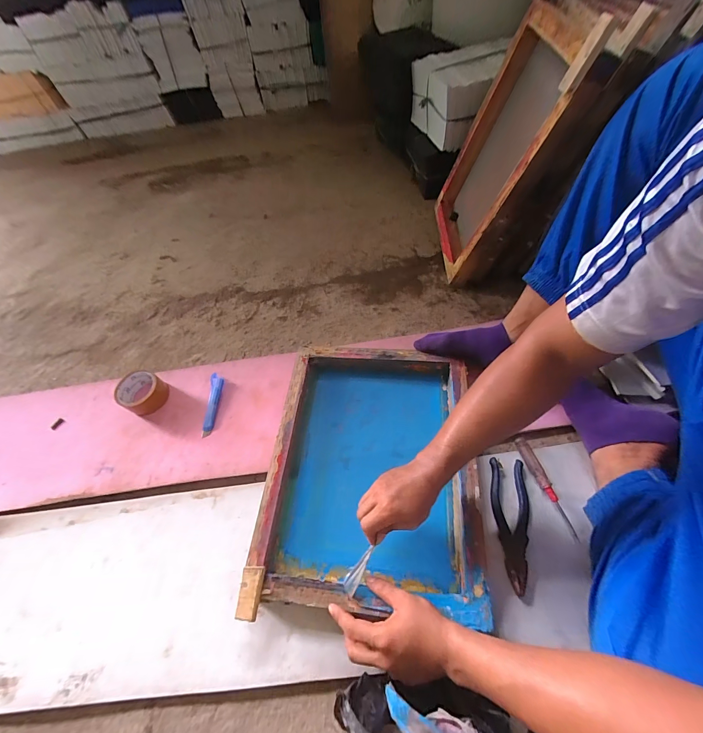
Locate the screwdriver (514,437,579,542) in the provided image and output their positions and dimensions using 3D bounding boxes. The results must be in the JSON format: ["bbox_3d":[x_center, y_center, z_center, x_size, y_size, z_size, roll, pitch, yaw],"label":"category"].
[{"bbox_3d":[0.326,0.199,0.532,0.016,0.027,0.165,-18,57,-7],"label":"screwdriver"}]

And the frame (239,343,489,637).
[{"bbox_3d":[0.032,0.167,0.573,0.350,0.055,0.442,3,57,6],"label":"frame"}]

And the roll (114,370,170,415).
[{"bbox_3d":[-0.453,0.055,0.687,0.083,0.052,0.086,-2,56,3],"label":"roll"}]

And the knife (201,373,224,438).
[{"bbox_3d":[-0.300,0.081,0.682,0.026,0.013,0.142,-4,56,2],"label":"knife"}]

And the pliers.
[{"bbox_3d":[0.262,0.250,0.514,0.057,0.017,0.191,5,57,8],"label":"pliers"}]

